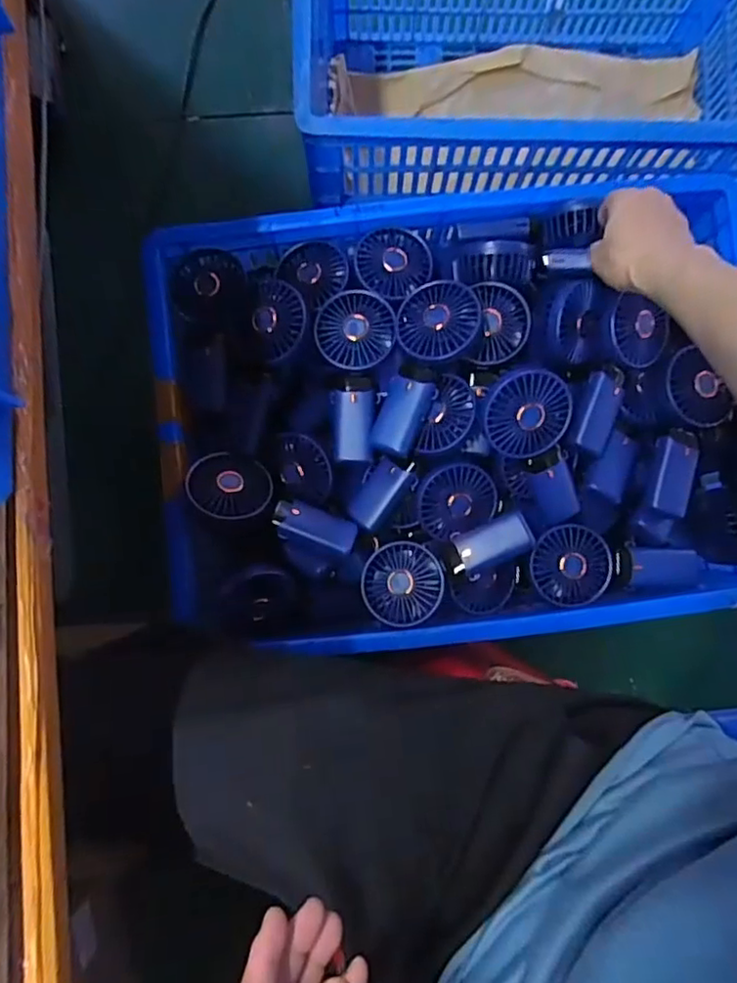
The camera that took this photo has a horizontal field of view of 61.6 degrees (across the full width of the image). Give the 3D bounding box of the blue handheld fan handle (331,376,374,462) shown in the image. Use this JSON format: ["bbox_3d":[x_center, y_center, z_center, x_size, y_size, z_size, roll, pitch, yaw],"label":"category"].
[{"bbox_3d":[-0.015,-0.076,0.653,0.043,0.027,0.090,-5,86,-1],"label":"blue handheld fan handle"}]

